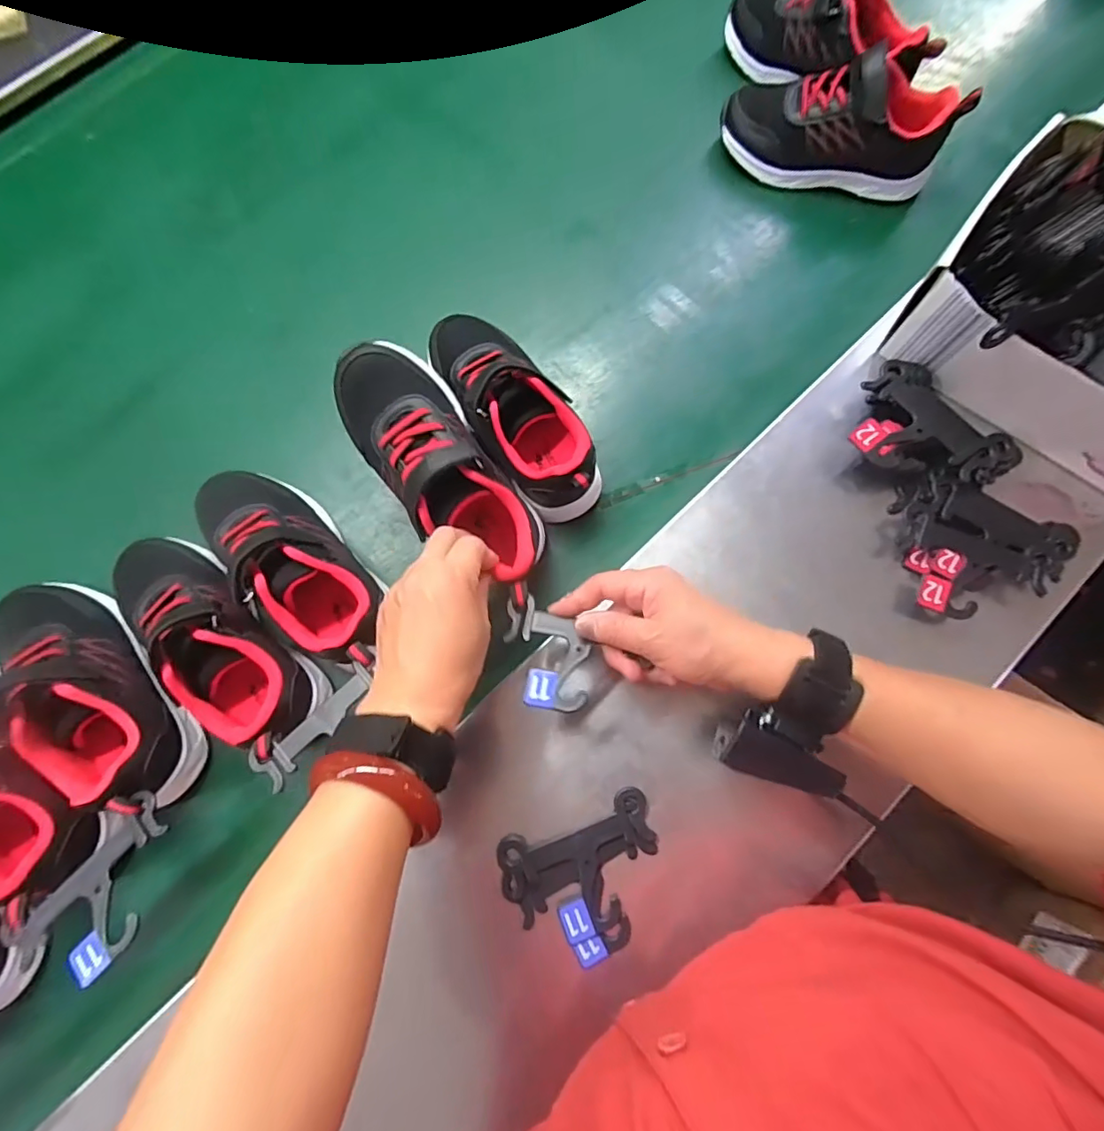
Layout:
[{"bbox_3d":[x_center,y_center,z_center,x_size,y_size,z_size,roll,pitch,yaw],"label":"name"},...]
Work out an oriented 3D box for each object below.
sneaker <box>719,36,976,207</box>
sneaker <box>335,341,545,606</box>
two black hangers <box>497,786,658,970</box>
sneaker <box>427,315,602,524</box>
[{"bbox_3d":[0.257,-0.398,0.490,0.185,0.089,0.066,7,75,1],"label":"sneaker"},{"bbox_3d":[-0.076,-0.063,0.380,0.077,0.081,0.197,-41,93,-10],"label":"sneaker"},{"bbox_3d":[0.025,0.206,0.354,0.102,0.015,0.084,-21,77,-6],"label":"two black hangers"},{"bbox_3d":[-0.030,-0.124,0.421,0.074,0.088,0.195,-27,77,-7],"label":"sneaker"}]

